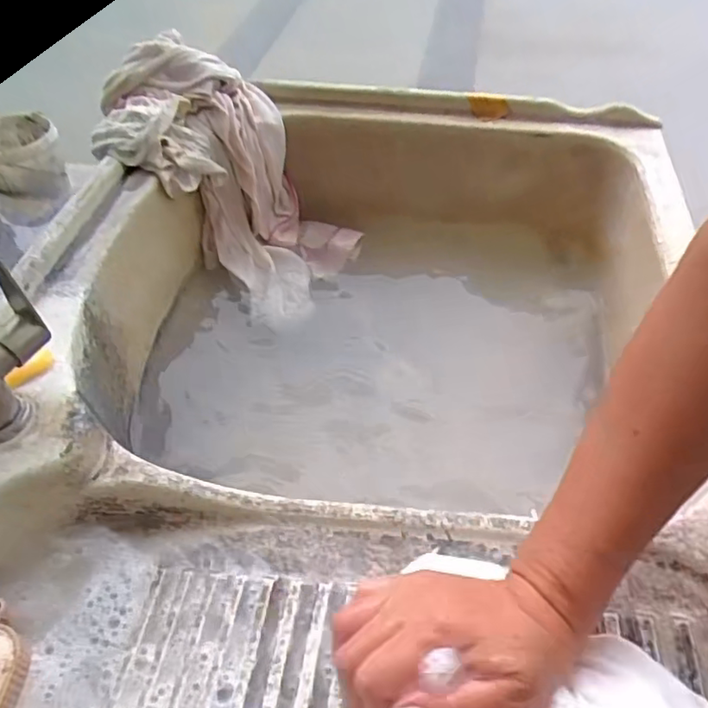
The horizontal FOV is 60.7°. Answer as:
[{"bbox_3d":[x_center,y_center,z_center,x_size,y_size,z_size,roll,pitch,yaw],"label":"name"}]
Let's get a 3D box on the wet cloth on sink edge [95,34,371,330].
[{"bbox_3d":[-0.155,-0.202,0.707,0.306,0.190,0.211,23,53,19],"label":"wet cloth on sink edge"}]

